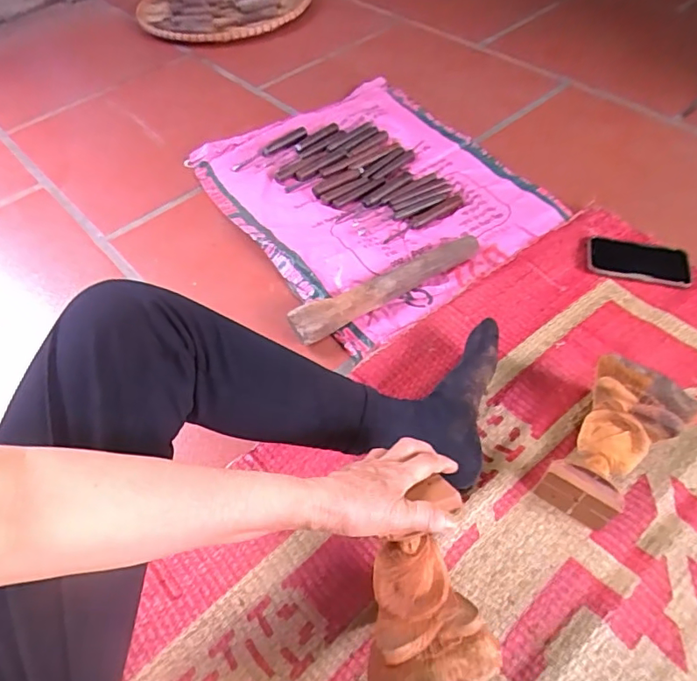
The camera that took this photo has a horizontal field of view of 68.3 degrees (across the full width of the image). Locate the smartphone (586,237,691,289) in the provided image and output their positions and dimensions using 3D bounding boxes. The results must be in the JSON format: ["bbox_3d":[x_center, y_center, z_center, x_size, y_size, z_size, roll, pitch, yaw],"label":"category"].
[{"bbox_3d":[0.441,-0.122,0.785,0.144,0.015,0.072,12,55,14],"label":"smartphone"}]

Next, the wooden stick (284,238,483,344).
[{"bbox_3d":[0.061,-0.087,0.781,0.320,0.030,0.050,-28,56,-15],"label":"wooden stick"}]

